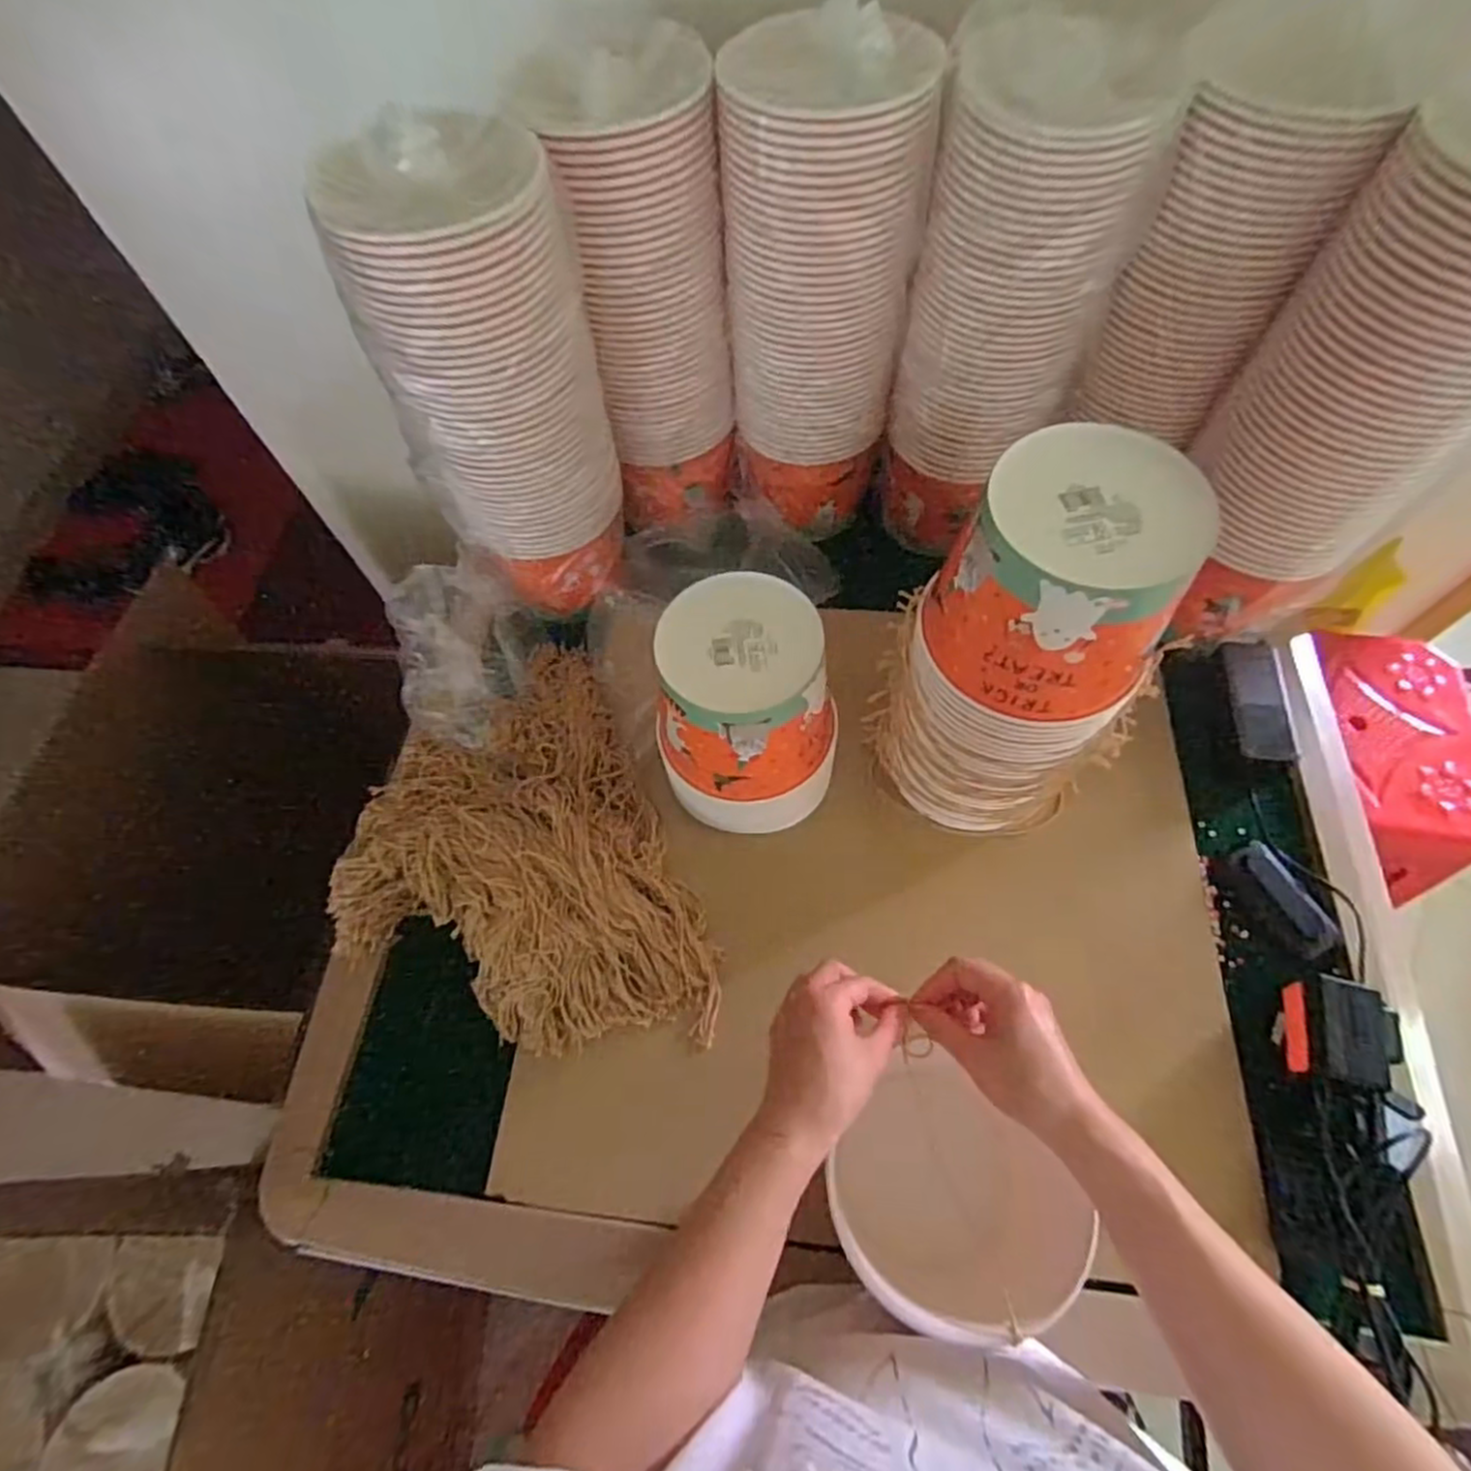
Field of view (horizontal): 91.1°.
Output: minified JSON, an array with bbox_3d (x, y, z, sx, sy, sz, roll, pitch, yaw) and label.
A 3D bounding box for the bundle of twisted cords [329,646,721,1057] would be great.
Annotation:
[{"bbox_3d":[-0.217,0.112,0.660,0.294,0.065,0.390,-23,63,-9],"label":"bundle of twisted cords"}]

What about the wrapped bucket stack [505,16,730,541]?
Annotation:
[{"bbox_3d":[-0.077,-0.383,0.680,0.143,0.374,0.143,-4,62,1],"label":"wrapped bucket stack"}]

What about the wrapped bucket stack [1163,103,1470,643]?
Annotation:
[{"bbox_3d":[0.489,-0.255,0.568,0.158,0.400,0.142,-4,62,1],"label":"wrapped bucket stack"}]

